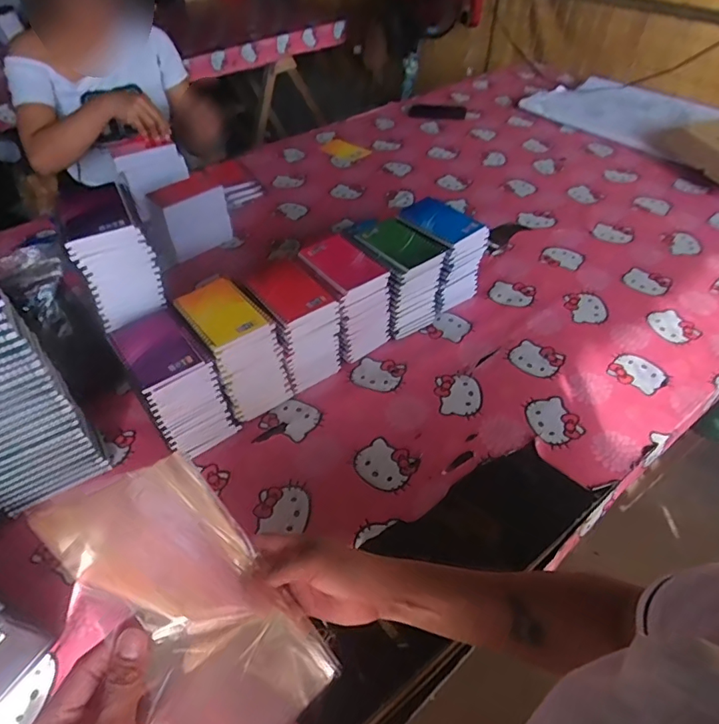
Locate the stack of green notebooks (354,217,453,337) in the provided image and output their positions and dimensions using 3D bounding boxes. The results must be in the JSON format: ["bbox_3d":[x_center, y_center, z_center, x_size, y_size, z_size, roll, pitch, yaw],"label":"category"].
[{"bbox_3d":[0.063,-0.138,0.867,0.111,0.151,0.129,-35,53,-27],"label":"stack of green notebooks"}]

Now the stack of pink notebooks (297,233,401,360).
[{"bbox_3d":[-0.021,-0.104,0.834,0.100,0.154,0.133,-27,50,-21],"label":"stack of pink notebooks"}]

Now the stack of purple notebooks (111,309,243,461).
[{"bbox_3d":[-0.247,0.037,0.703,0.091,0.162,0.120,-30,51,-24],"label":"stack of purple notebooks"}]

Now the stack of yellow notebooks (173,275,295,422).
[{"bbox_3d":[-0.180,-0.016,0.752,0.095,0.159,0.136,-29,51,-22],"label":"stack of yellow notebooks"}]

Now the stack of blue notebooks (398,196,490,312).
[{"bbox_3d":[0.142,-0.187,0.911,0.100,0.155,0.128,-31,52,-24],"label":"stack of blue notebooks"}]

